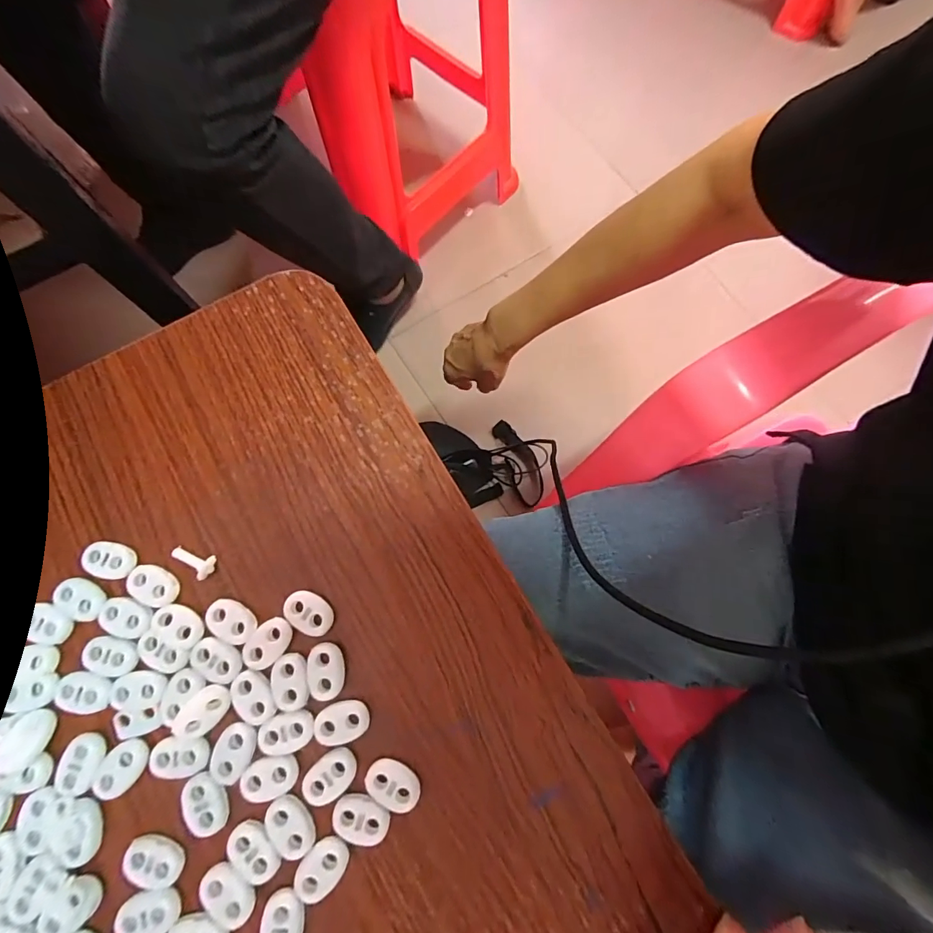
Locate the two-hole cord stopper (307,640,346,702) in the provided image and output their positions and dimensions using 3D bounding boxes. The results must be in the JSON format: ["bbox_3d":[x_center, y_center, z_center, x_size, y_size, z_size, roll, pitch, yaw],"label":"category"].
[{"bbox_3d":[-0.060,0.087,0.189,0.015,0.004,0.022,-10,76,-4],"label":"two-hole cord stopper"}]

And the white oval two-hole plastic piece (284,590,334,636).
[{"bbox_3d":[-0.070,0.065,0.196,0.023,0.004,0.015,35,77,7],"label":"white oval two-hole plastic piece"}]

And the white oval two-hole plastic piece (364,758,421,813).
[{"bbox_3d":[-0.030,0.130,0.180,0.022,0.005,0.015,26,76,5],"label":"white oval two-hole plastic piece"}]

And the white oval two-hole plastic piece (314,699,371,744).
[{"bbox_3d":[-0.052,0.107,0.185,0.023,0.004,0.015,-19,77,-6],"label":"white oval two-hole plastic piece"}]

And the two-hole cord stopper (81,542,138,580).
[{"bbox_3d":[-0.161,0.042,0.200,0.023,0.004,0.015,14,76,2],"label":"two-hole cord stopper"}]

